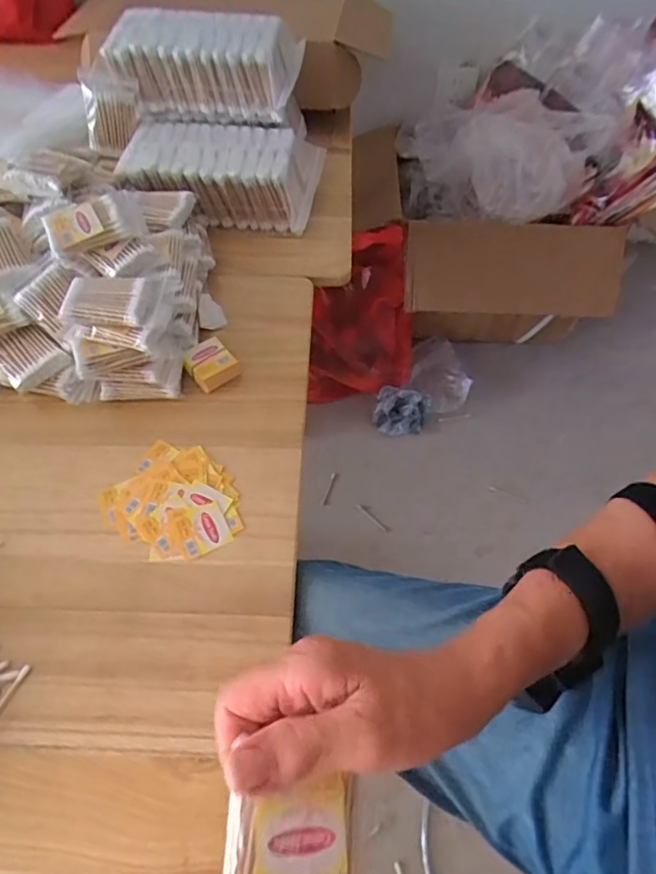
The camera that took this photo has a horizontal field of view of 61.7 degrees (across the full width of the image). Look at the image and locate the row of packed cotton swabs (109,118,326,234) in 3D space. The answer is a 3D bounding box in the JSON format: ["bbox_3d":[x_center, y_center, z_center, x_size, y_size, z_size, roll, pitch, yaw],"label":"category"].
[{"bbox_3d":[-0.126,-0.331,0.688,0.226,0.077,0.137,1,56,0],"label":"row of packed cotton swabs"}]

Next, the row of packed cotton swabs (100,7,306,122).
[{"bbox_3d":[-0.149,-0.472,0.691,0.217,0.078,0.133,7,55,2],"label":"row of packed cotton swabs"}]

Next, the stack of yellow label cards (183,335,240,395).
[{"bbox_3d":[-0.117,-0.073,0.549,0.042,0.018,0.051,-34,63,-21],"label":"stack of yellow label cards"}]

